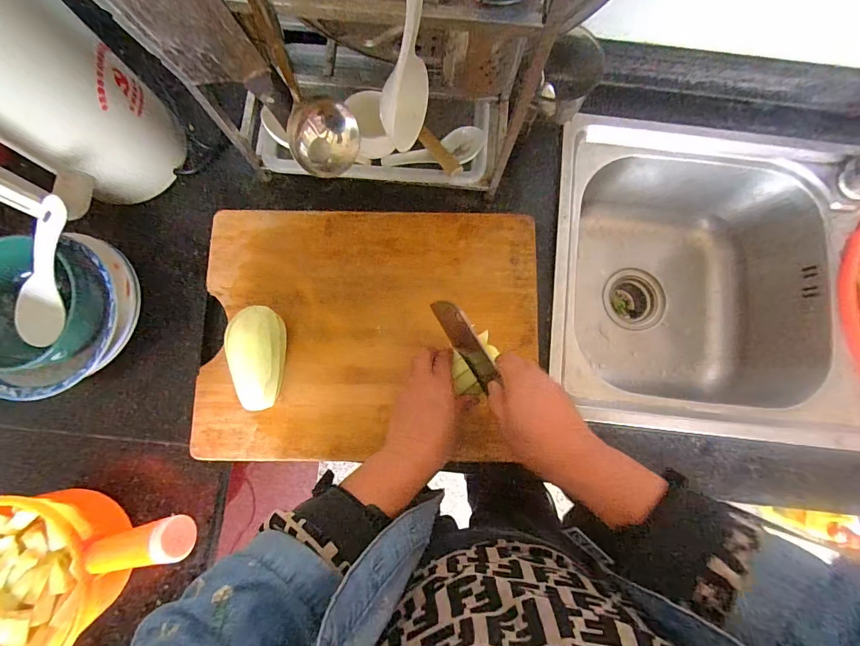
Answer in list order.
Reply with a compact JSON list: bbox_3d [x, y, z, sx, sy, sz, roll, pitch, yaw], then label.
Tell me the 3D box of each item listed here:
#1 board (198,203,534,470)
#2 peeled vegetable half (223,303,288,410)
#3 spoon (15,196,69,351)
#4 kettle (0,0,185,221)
[{"bbox_3d":[-0.070,0.010,0.476,0.387,0.024,0.296,1,82,-1],"label":"board"},{"bbox_3d":[-0.190,0.038,0.431,0.060,0.060,0.111,6,82,0],"label":"peeled vegetable half"},{"bbox_3d":[-0.406,-0.050,0.415,0.054,0.019,0.172,32,113,3],"label":"spoon"},{"bbox_3d":[-0.392,-0.217,0.389,0.139,0.238,0.179,42,84,4],"label":"kettle"}]

